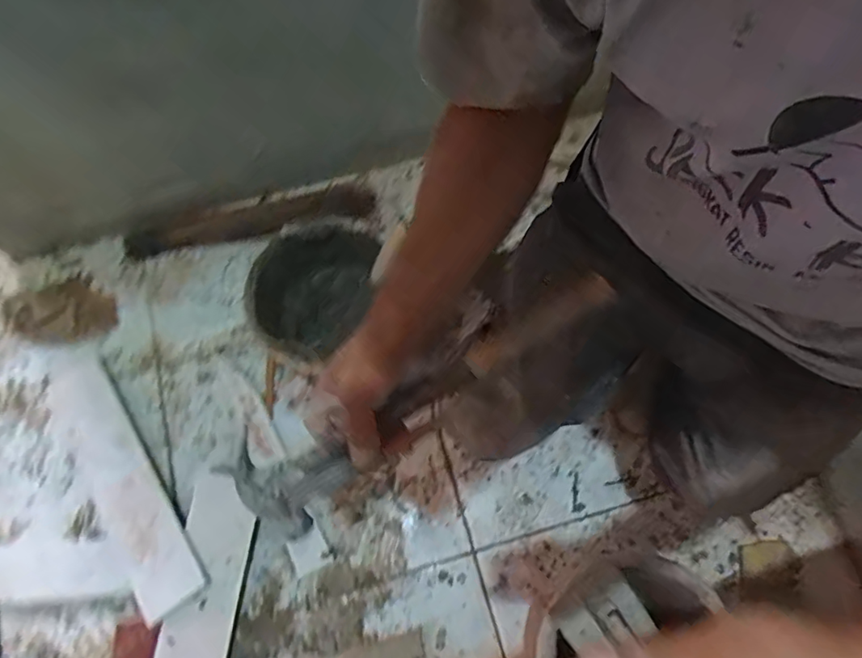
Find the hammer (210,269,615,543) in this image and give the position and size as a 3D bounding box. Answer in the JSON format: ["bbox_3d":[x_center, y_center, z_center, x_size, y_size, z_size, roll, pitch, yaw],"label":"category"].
[{"bbox_3d":[-0.006,0.051,0.453,0.341,0.052,0.076,-33,73,-2],"label":"hammer"}]

